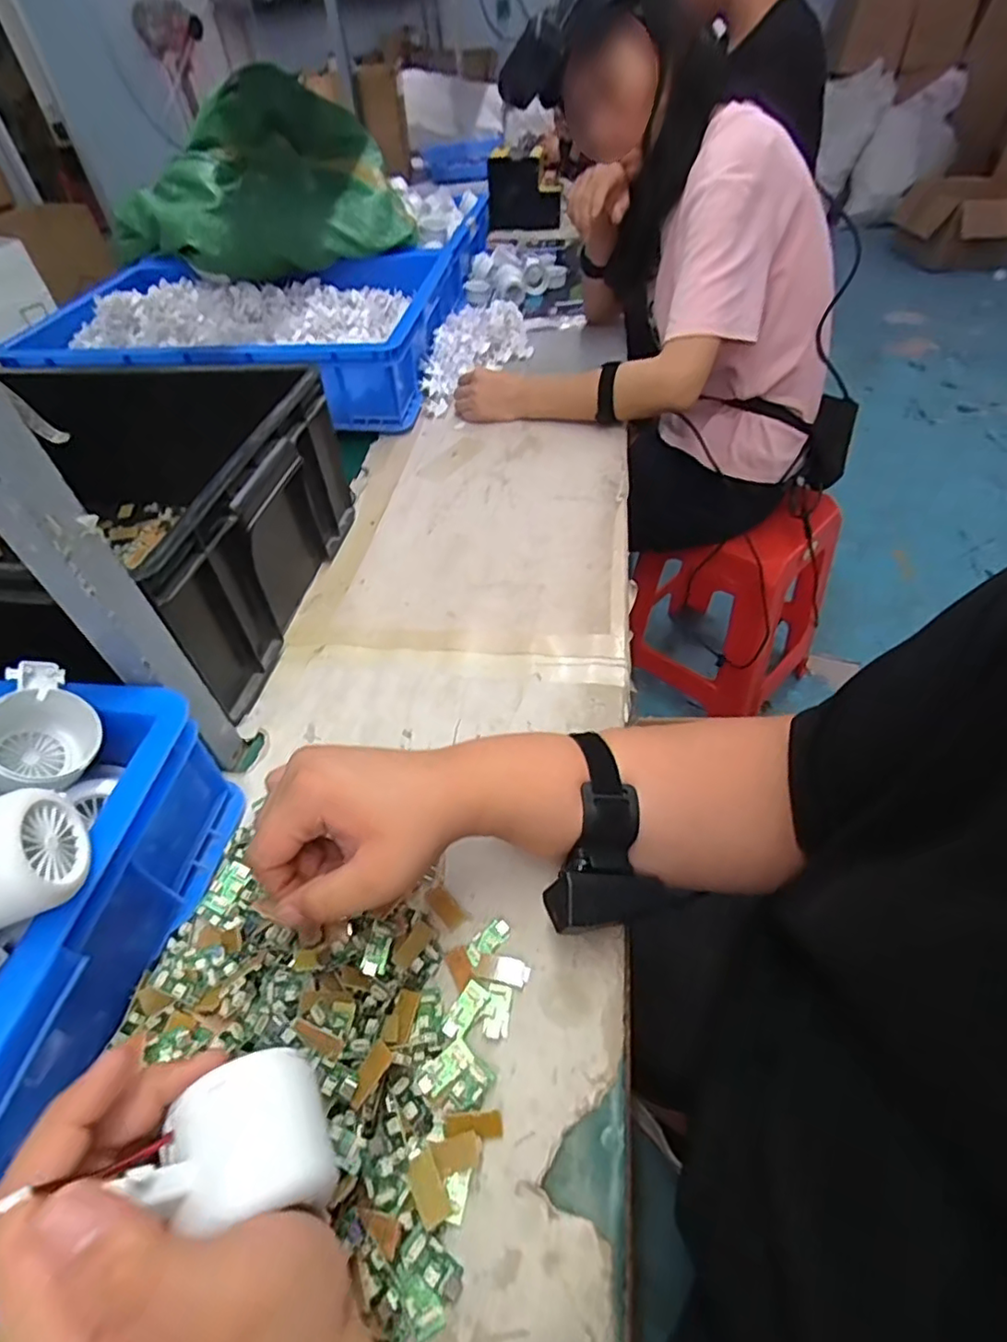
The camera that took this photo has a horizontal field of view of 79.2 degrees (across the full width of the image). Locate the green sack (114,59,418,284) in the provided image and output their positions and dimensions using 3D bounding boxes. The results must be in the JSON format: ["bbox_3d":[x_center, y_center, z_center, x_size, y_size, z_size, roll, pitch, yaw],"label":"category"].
[{"bbox_3d":[-0.424,-0.840,1.036,0.437,0.227,0.351,30,57,28],"label":"green sack"}]

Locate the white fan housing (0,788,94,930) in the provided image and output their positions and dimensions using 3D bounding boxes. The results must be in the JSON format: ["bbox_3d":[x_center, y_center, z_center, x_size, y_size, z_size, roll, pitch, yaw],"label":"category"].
[{"bbox_3d":[-0.233,0.089,0.281,0.060,0.043,0.057,-27,52,-19],"label":"white fan housing"}]

